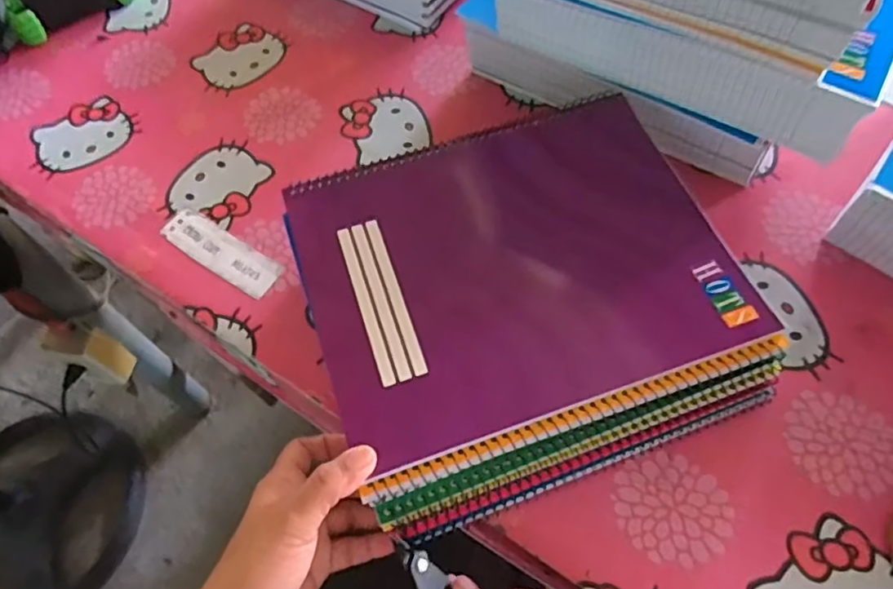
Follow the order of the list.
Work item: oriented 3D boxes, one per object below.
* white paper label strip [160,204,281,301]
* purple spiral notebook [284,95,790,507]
[{"bbox_3d":[-0.173,-0.033,0.452,0.106,0.004,0.032,30,67,18],"label":"white paper label strip"},{"bbox_3d":[0.041,-0.018,0.367,0.244,0.015,0.210,-18,62,-7],"label":"purple spiral notebook"}]

